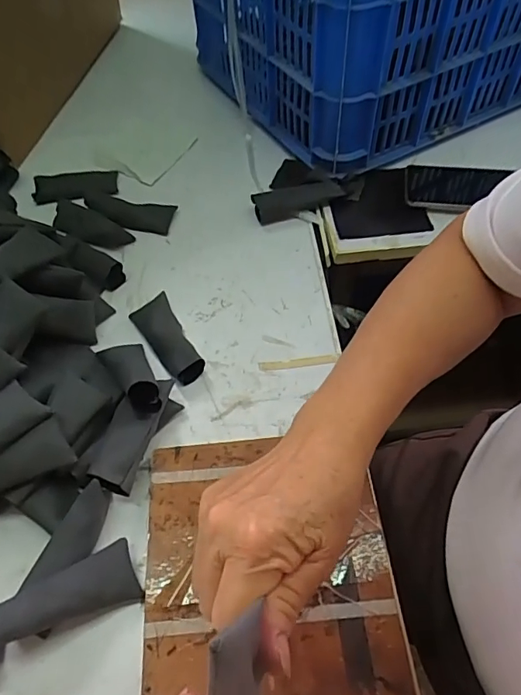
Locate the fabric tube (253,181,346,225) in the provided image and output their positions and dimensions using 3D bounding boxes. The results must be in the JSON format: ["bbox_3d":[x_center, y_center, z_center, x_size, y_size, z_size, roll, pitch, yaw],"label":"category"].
[{"bbox_3d":[0.044,-0.174,0.577,0.105,0.020,0.036,-14,57,-6],"label":"fabric tube"}]

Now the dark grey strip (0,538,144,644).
[{"bbox_3d":[-0.139,0.173,0.335,0.103,0.014,0.041,-12,54,-30],"label":"dark grey strip"}]

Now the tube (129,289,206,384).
[{"bbox_3d":[-0.091,-0.010,0.471,0.038,0.024,0.103,-28,59,-15],"label":"tube"}]

